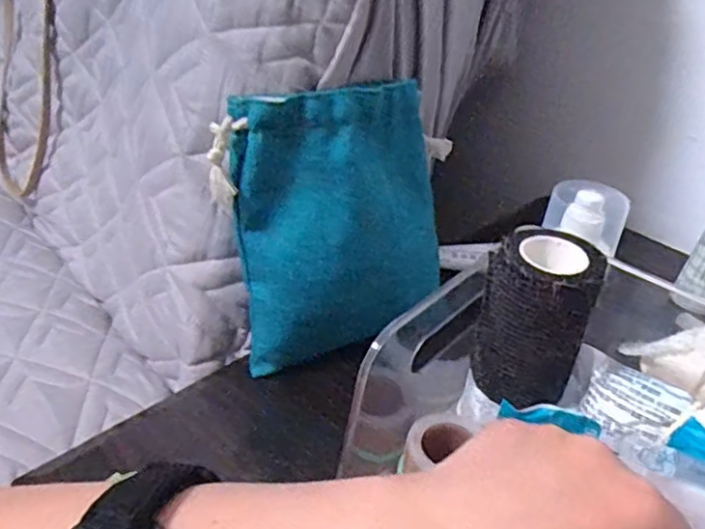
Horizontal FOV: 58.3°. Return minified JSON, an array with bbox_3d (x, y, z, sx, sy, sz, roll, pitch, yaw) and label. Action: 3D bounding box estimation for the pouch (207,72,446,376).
[{"bbox_3d":[-0.005,-0.025,0.376,0.136,0.154,0.023,-15,20,-17],"label":"pouch"}]

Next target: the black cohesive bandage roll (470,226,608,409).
[{"bbox_3d":[0.085,0.026,0.295,0.045,0.072,0.048,21,38,23],"label":"black cohesive bandage roll"}]

